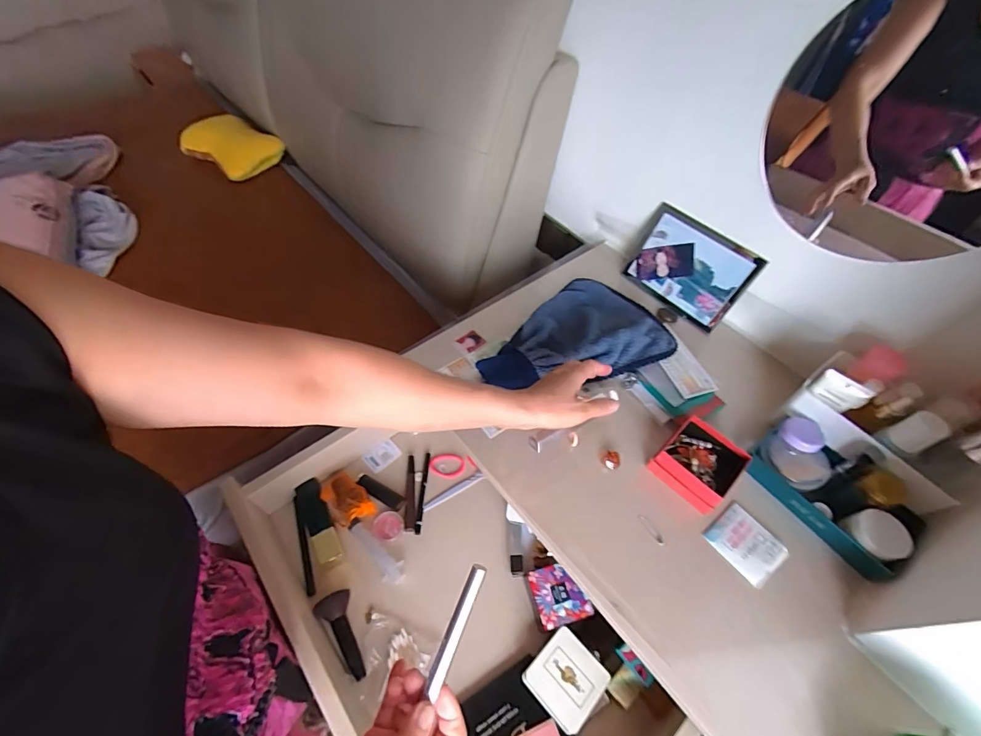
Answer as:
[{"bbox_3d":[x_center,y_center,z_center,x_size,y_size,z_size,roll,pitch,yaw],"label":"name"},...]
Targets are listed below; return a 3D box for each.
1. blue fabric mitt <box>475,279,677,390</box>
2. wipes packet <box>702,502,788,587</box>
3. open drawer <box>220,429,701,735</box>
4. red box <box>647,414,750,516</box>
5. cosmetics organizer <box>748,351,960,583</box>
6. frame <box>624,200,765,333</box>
[{"bbox_3d":[0.125,-0.053,0.664,0.296,0.043,0.192,-20,58,-18],"label":"blue fabric mitt"},{"bbox_3d":[0.309,0.210,0.507,0.068,0.008,0.075,-30,62,-24],"label":"wipes packet"},{"bbox_3d":[-0.057,0.291,0.529,0.332,0.112,0.554,-33,63,-25],"label":"open drawer"},{"bbox_3d":[0.269,0.121,0.542,0.090,0.043,0.093,-35,64,-26],"label":"red box"},{"bbox_3d":[0.463,0.111,0.527,0.194,0.105,0.189,-34,63,-26],"label":"cosmetics organizer"},{"bbox_3d":[0.336,-0.171,0.719,0.018,0.139,0.191,-18,55,-45],"label":"frame"}]

